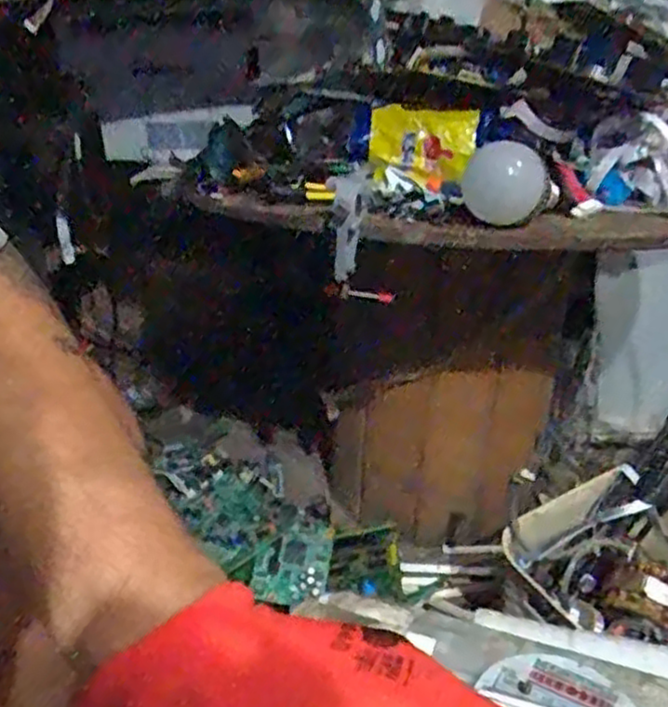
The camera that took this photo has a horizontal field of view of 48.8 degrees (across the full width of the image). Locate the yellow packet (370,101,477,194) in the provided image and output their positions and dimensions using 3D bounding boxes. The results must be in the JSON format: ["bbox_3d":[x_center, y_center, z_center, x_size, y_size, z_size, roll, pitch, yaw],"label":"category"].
[{"bbox_3d":[0.077,-0.194,0.688,0.105,0.085,0.020,14,-10,26],"label":"yellow packet"}]

